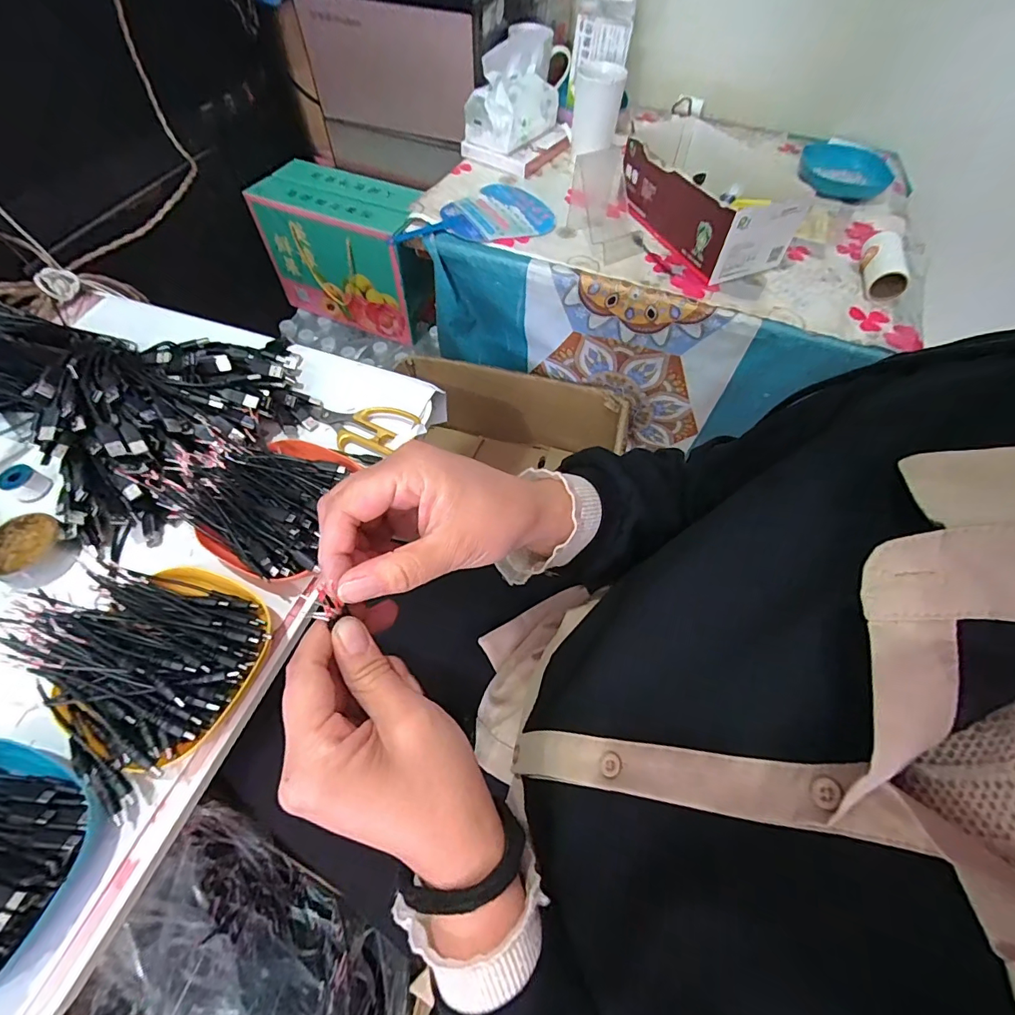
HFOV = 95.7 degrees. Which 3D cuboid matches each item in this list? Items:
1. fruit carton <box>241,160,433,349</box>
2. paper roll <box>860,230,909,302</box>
[{"bbox_3d":[-0.315,-0.527,0.960,0.342,0.240,0.156,21,61,10],"label":"fruit carton"},{"bbox_3d":[0.513,-0.330,0.628,0.051,0.046,0.107,19,61,9],"label":"paper roll"}]

